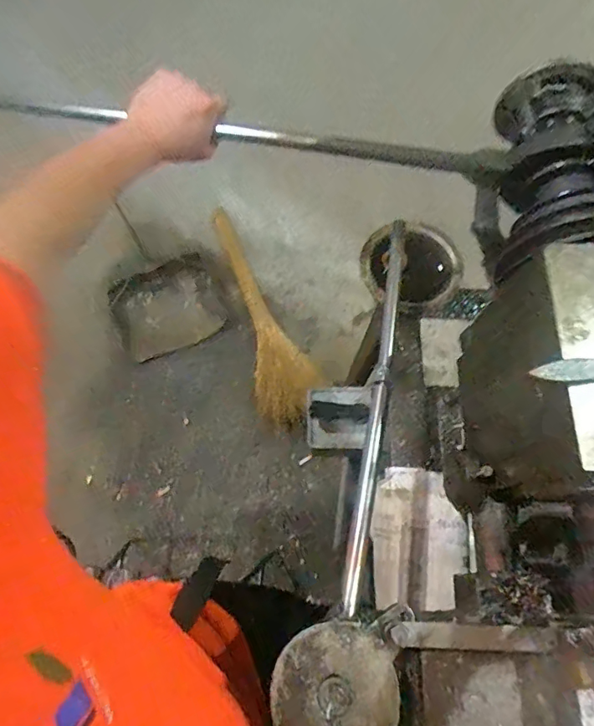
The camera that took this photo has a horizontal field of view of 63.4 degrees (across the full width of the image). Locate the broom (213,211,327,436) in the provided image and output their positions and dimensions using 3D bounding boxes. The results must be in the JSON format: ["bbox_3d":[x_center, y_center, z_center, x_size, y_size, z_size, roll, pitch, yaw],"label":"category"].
[{"bbox_3d":[-0.111,-0.134,1.405,0.194,0.056,0.685,-20,73,-8],"label":"broom"}]

